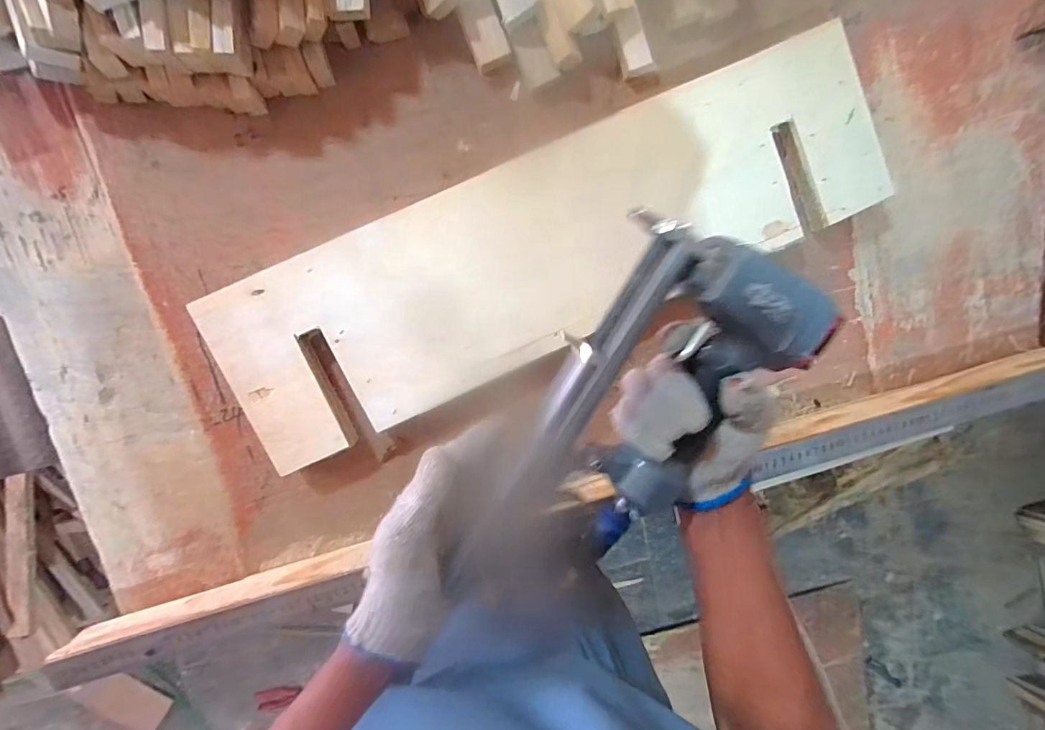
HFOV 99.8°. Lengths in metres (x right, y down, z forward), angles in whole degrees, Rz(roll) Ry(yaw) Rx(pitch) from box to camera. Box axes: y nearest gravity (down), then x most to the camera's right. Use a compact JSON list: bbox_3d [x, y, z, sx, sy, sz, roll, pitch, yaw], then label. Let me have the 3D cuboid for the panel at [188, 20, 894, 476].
[{"bbox_3d":[0.039,-0.127,0.466,0.722,0.022,0.197,-25,97,-2],"label":"panel"}]

